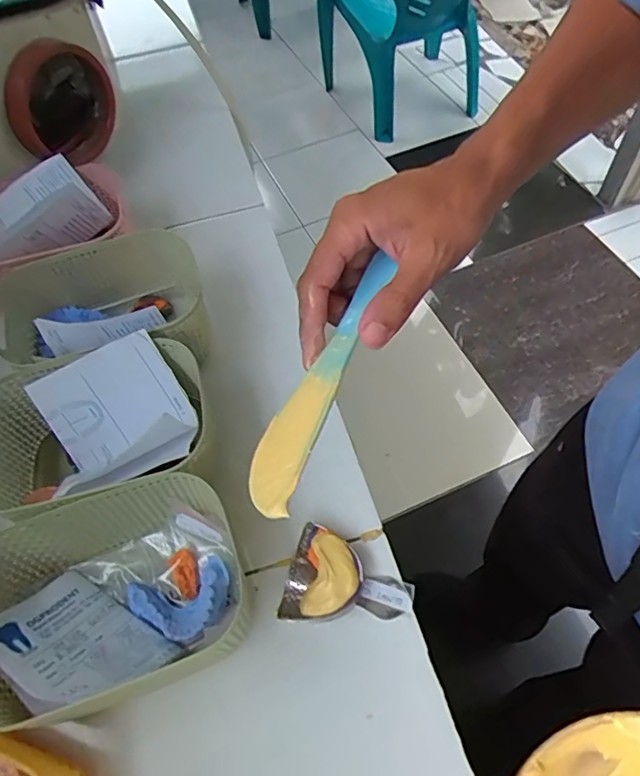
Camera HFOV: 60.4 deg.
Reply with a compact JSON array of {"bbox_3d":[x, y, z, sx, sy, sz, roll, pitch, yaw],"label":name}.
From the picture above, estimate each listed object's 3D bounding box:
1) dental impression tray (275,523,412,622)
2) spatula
[{"bbox_3d":[0.020,0.138,0.388,0.087,0.024,0.062,13,60,12],"label":"dental impression tray"},{"bbox_3d":[0.002,-0.008,0.283,0.028,0.012,0.154,19,64,16],"label":"spatula"}]

